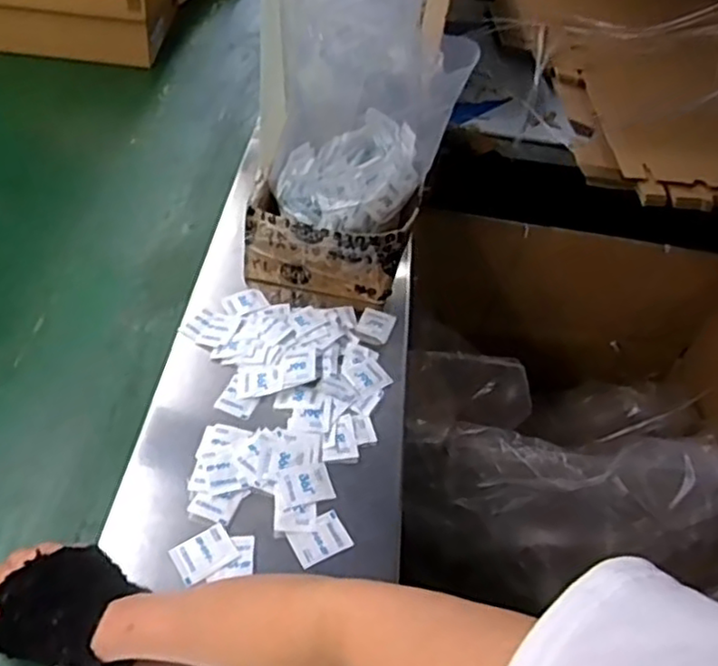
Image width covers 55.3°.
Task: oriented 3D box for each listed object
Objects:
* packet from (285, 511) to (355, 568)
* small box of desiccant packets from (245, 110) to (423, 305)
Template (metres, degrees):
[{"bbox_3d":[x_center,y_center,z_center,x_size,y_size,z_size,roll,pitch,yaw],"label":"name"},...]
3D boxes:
[{"bbox_3d":[-0.031,0.166,0.556,0.045,0.004,0.033,-20,52,-23],"label":"packet"},{"bbox_3d":[-0.021,-0.144,0.770,0.167,0.113,0.183,12,47,5],"label":"small box of desiccant packets"}]

